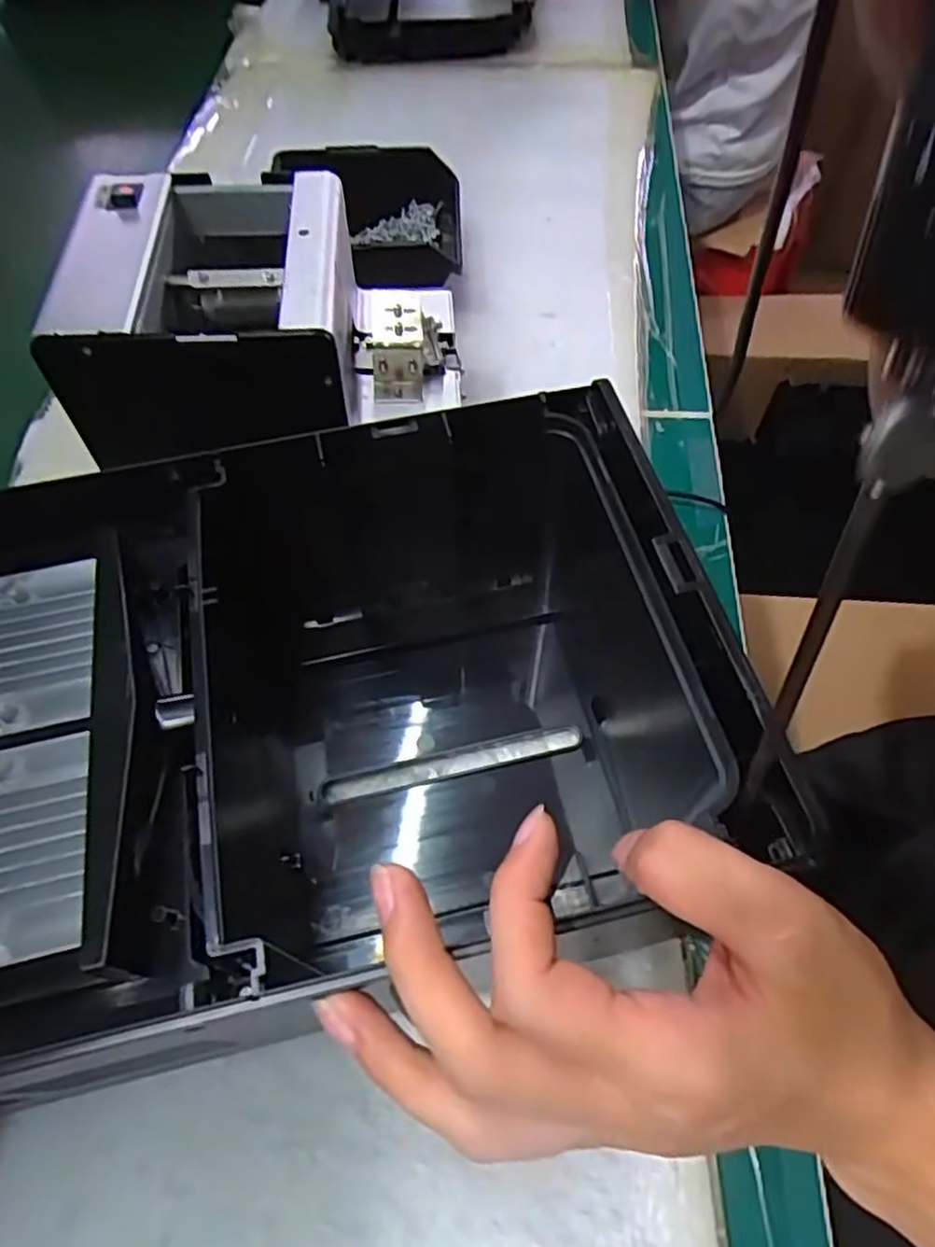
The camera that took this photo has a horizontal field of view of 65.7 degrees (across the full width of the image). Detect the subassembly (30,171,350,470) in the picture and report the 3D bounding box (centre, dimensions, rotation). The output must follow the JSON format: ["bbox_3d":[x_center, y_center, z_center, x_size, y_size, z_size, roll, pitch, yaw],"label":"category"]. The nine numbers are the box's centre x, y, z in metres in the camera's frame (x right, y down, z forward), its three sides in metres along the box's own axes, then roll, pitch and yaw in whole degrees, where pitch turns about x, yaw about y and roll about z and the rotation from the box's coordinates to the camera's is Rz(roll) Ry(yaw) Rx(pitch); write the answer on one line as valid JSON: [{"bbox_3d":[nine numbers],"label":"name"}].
[{"bbox_3d":[-0.120,-0.153,0.342,0.121,0.058,0.133,-5,58,1],"label":"subassembly"}]

